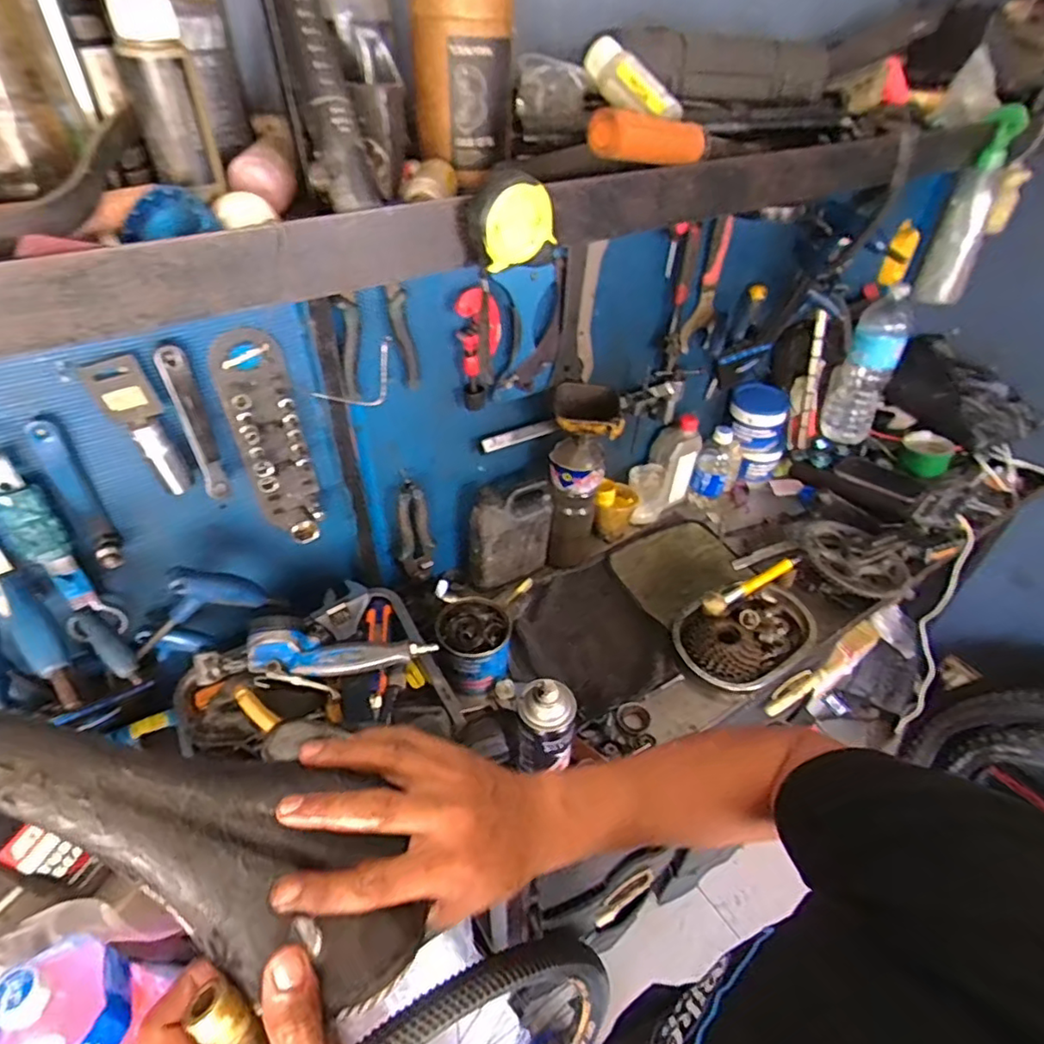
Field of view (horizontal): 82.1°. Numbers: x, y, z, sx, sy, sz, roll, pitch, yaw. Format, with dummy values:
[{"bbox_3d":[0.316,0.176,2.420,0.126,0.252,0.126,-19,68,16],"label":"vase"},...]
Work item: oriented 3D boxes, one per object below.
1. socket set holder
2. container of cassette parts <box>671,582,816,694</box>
[{"bbox_3d":[-0.275,-0.084,0.663,0.069,0.242,0.040,-18,44,-21],"label":"socket set holder"},{"bbox_3d":[0.341,0.165,0.883,0.235,0.053,0.147,-11,42,-14],"label":"container of cassette parts"}]

